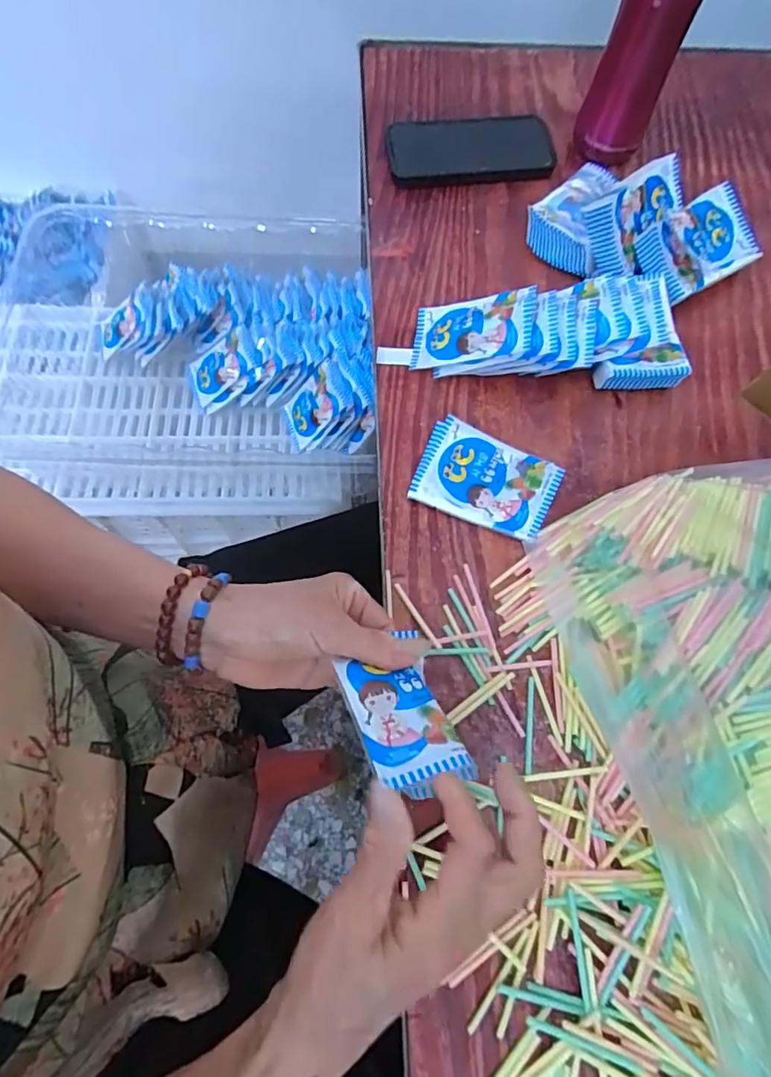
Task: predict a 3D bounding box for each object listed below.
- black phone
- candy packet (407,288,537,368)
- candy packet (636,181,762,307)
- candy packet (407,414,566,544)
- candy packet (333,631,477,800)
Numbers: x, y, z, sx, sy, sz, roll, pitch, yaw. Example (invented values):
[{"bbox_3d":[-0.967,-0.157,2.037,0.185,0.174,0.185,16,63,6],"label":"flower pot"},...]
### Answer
[{"bbox_3d":[0.087,-0.393,0.560,0.165,0.017,0.079,-5,69,-5],"label":"black phone"},{"bbox_3d":[0.072,-0.177,0.466,0.102,0.012,0.062,-3,68,28],"label":"candy packet"},{"bbox_3d":[0.283,-0.266,0.502,0.109,0.015,0.073,-30,95,-11],"label":"candy packet"},{"bbox_3d":[0.080,-0.047,0.437,0.106,0.011,0.076,21,69,5],"label":"candy packet"},{"bbox_3d":[0.007,0.089,0.293,0.050,0.004,0.095,-7,38,-14],"label":"candy packet"}]

